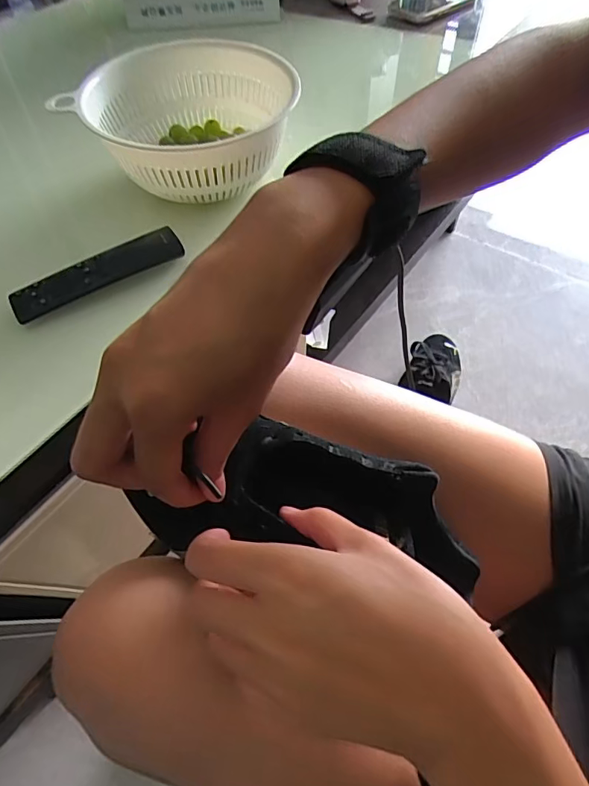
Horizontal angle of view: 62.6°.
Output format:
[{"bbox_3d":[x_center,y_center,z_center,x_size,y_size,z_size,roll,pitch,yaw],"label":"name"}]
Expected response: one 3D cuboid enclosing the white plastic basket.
[{"bbox_3d":[-0.102,-0.263,0.476,0.190,0.074,0.193,13,57,9],"label":"white plastic basket"}]

